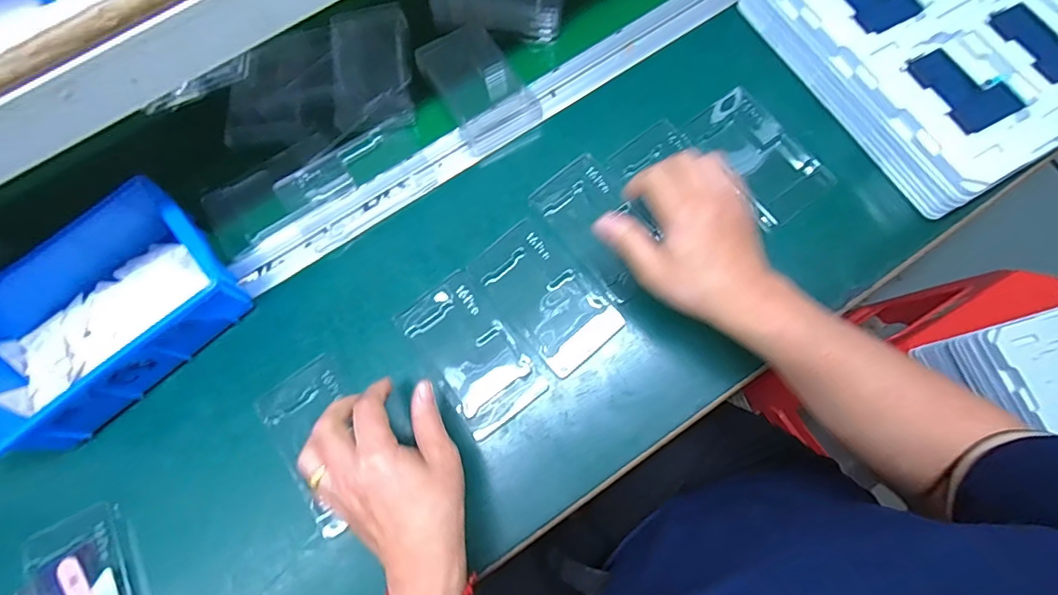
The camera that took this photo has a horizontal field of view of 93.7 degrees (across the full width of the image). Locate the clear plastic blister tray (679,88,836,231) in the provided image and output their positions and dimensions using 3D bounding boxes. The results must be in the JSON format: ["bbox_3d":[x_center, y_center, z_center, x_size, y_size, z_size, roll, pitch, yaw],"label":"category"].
[{"bbox_3d":[0.208,-0.131,0.456,0.078,0.023,0.127,-34,76,-8],"label":"clear plastic blister tray"}]

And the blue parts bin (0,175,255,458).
[{"bbox_3d":[-0.349,0.010,0.407,0.195,0.063,0.138,-40,77,-9],"label":"blue parts bin"}]

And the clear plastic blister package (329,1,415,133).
[{"bbox_3d":[-0.154,-0.224,0.478,0.072,0.013,0.135,-7,74,0],"label":"clear plastic blister package"}]

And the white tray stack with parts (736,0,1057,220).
[{"bbox_3d":[0.417,-0.267,0.463,0.319,0.057,0.283,-30,75,-7],"label":"white tray stack with parts"}]

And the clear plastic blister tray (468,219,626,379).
[{"bbox_3d":[0.013,-0.002,0.425,0.071,0.010,0.127,-39,77,-9],"label":"clear plastic blister tray"}]

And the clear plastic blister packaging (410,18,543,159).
[{"bbox_3d":[-0.051,-0.206,0.482,0.076,0.018,0.126,-29,75,-6],"label":"clear plastic blister packaging"}]

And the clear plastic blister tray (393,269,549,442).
[{"bbox_3d":[-0.050,0.045,0.413,0.071,0.012,0.127,-36,76,-8],"label":"clear plastic blister tray"}]

